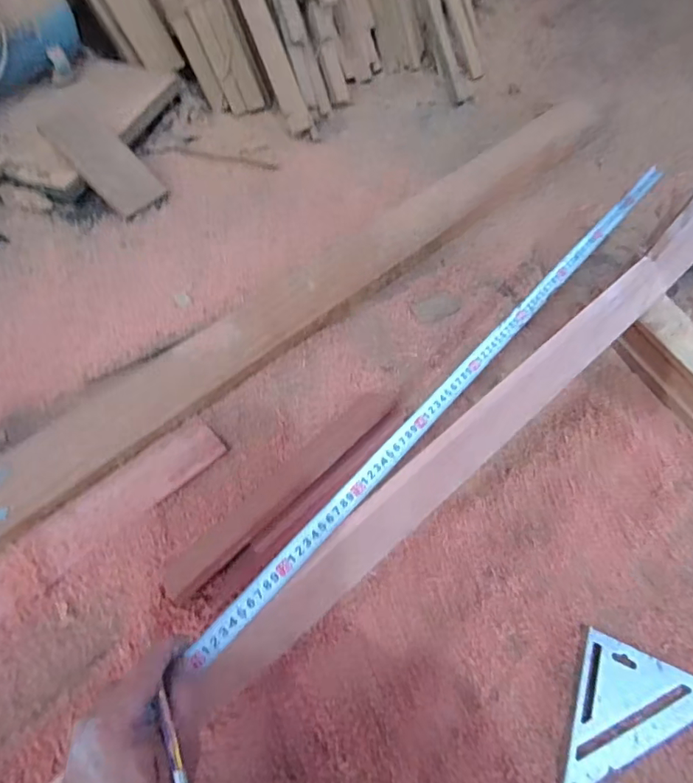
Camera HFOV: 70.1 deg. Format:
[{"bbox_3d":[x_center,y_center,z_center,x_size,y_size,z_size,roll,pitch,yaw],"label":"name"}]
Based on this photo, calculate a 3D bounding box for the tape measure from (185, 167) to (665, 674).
[{"bbox_3d":[0.167,-0.048,0.572,0.022,0.010,0.857,40,65,17],"label":"tape measure"}]

